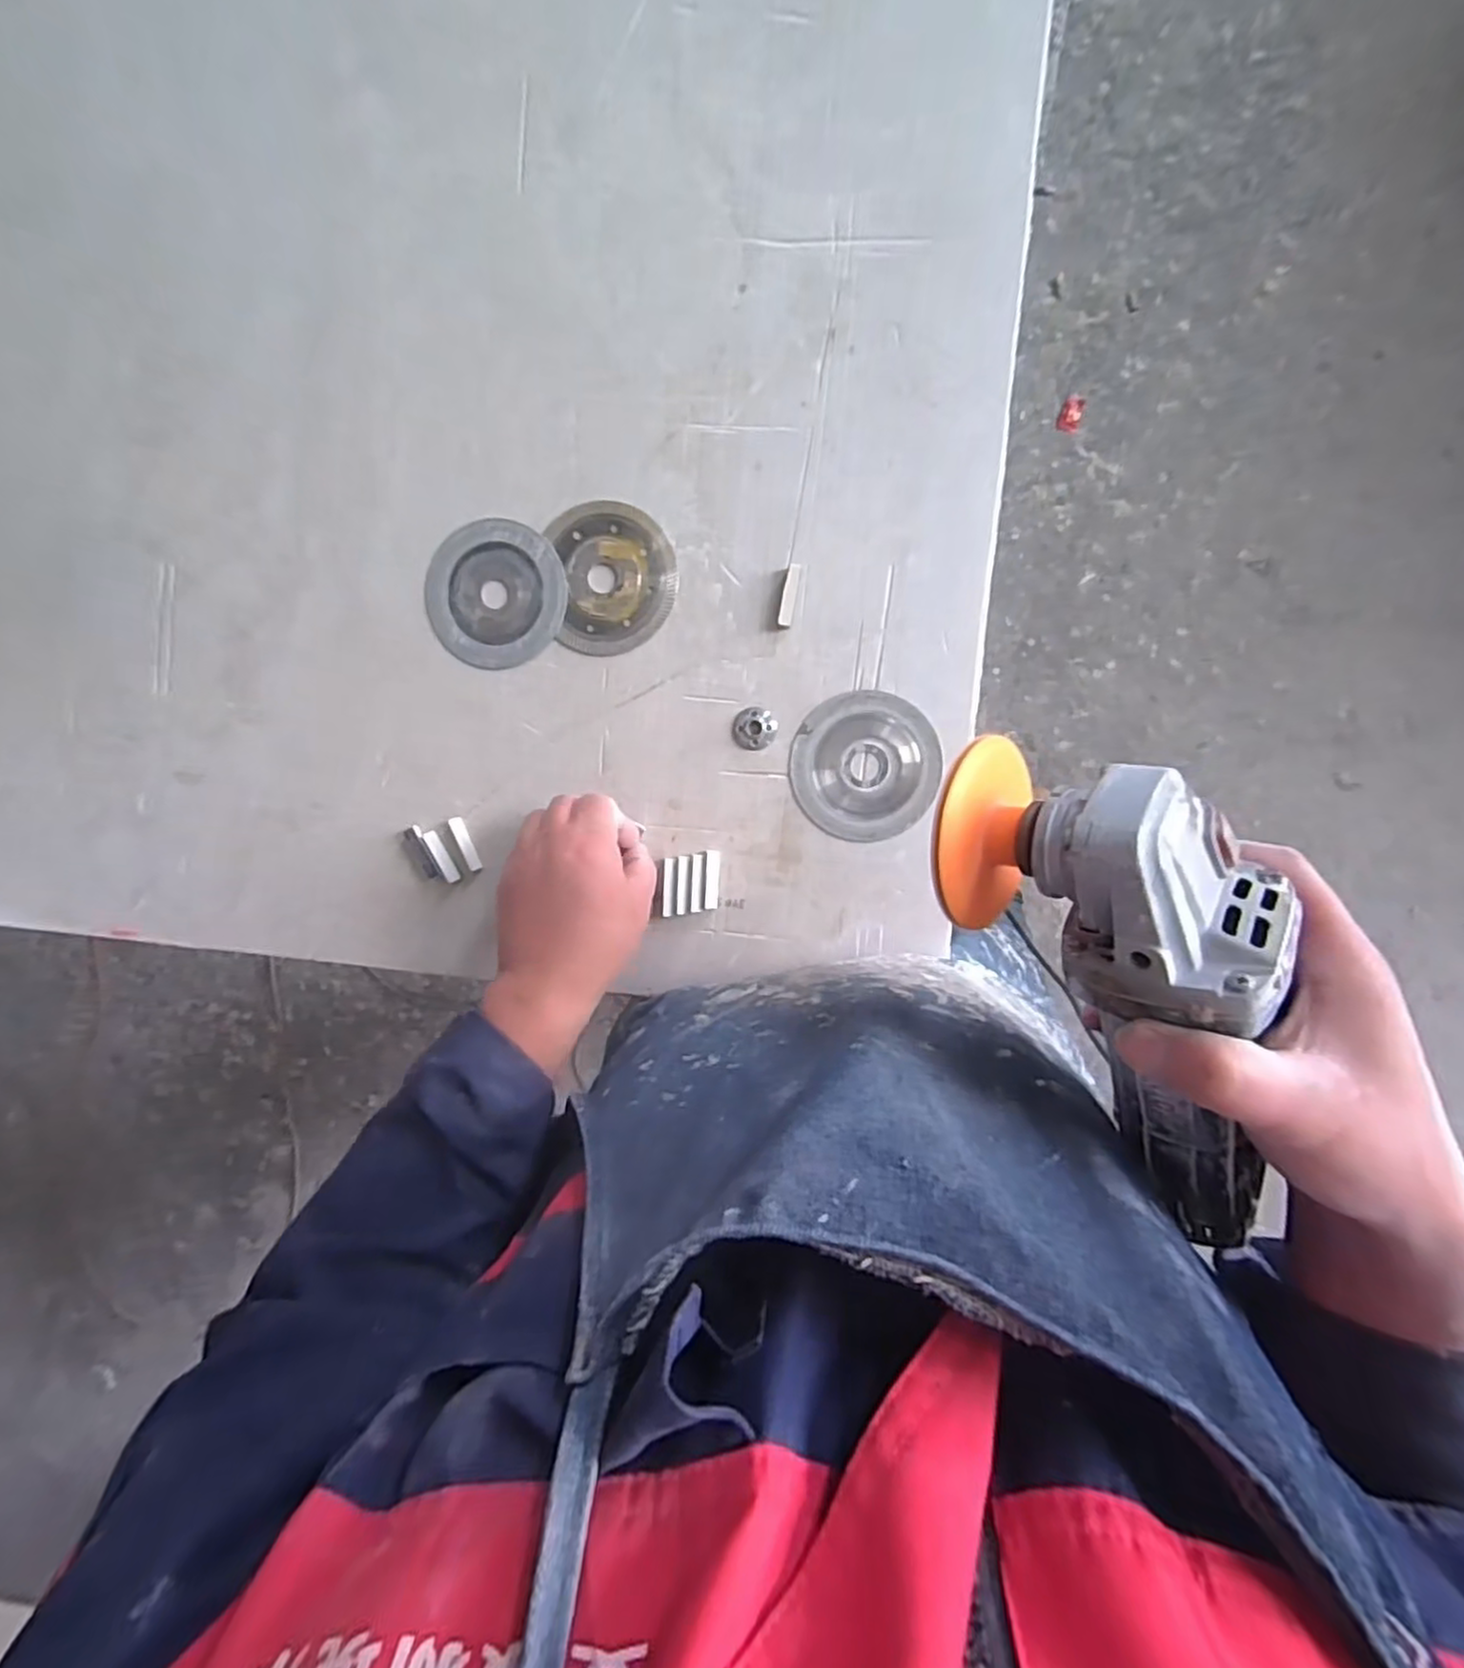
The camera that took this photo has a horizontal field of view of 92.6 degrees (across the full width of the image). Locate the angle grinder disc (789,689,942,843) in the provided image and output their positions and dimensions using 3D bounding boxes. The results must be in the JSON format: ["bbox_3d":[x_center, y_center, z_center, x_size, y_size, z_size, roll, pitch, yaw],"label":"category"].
[{"bbox_3d":[0.087,-0.044,0.458,0.094,0.008,0.094,4,94,5],"label":"angle grinder disc"}]

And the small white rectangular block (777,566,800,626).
[{"bbox_3d":[0.037,-0.154,0.453,0.009,0.008,0.038,11,95,5],"label":"small white rectangular block"}]

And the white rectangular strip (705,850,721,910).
[{"bbox_3d":[-0.013,0.031,0.472,0.010,0.006,0.040,5,94,5],"label":"white rectangular strip"}]

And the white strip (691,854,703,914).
[{"bbox_3d":[-0.023,0.033,0.472,0.007,0.006,0.039,2,94,5],"label":"white strip"}]

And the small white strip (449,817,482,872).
[{"bbox_3d":[-0.184,0.007,0.483,0.009,0.004,0.039,-23,91,7],"label":"small white strip"}]

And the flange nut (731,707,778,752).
[{"bbox_3d":[0.015,-0.070,0.462,0.030,0.005,0.028,5,94,5],"label":"flange nut"}]

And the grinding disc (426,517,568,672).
[{"bbox_3d":[-0.159,-0.161,0.470,0.096,0.004,0.093,0,94,6],"label":"grinding disc"}]

